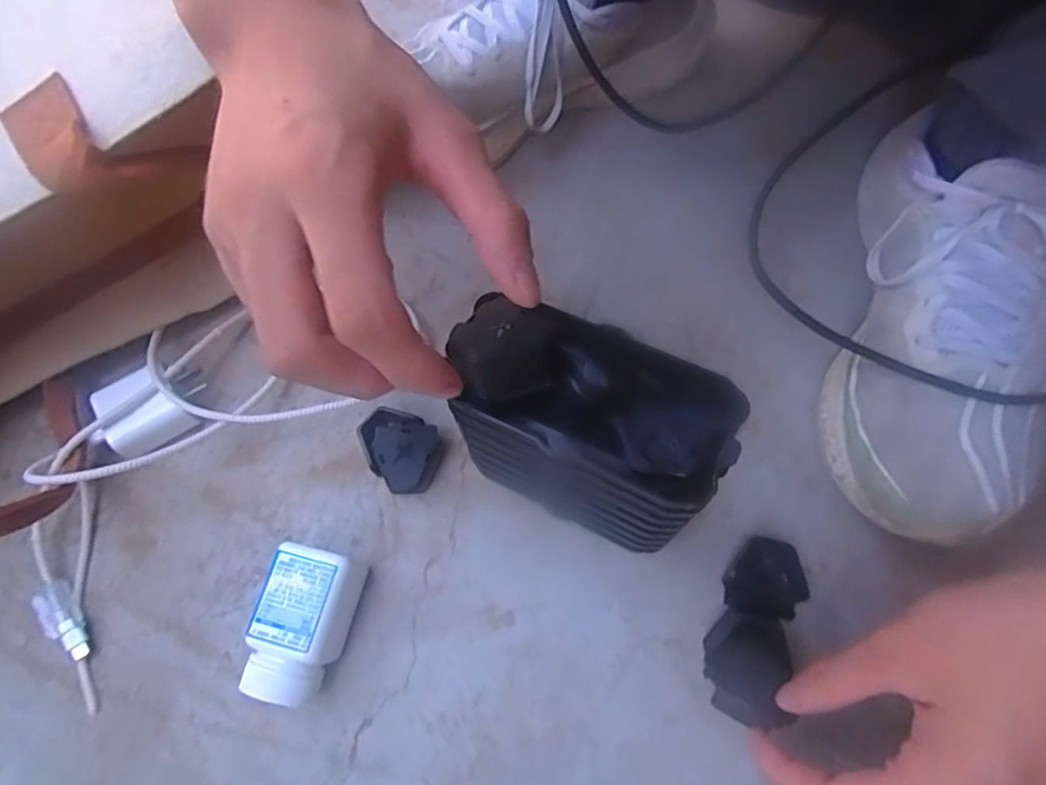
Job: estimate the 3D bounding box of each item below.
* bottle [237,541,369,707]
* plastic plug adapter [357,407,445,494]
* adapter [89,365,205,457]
[{"bbox_3d":[-0.107,0.114,0.300,0.040,0.042,0.068,13,68,8],"label":"bottle"},{"bbox_3d":[-0.069,0.035,0.343,0.047,0.022,0.040,20,69,11],"label":"plastic plug adapter"},{"bbox_3d":[-0.215,0.009,0.351,0.050,0.027,0.041,-35,70,-12],"label":"adapter"}]

